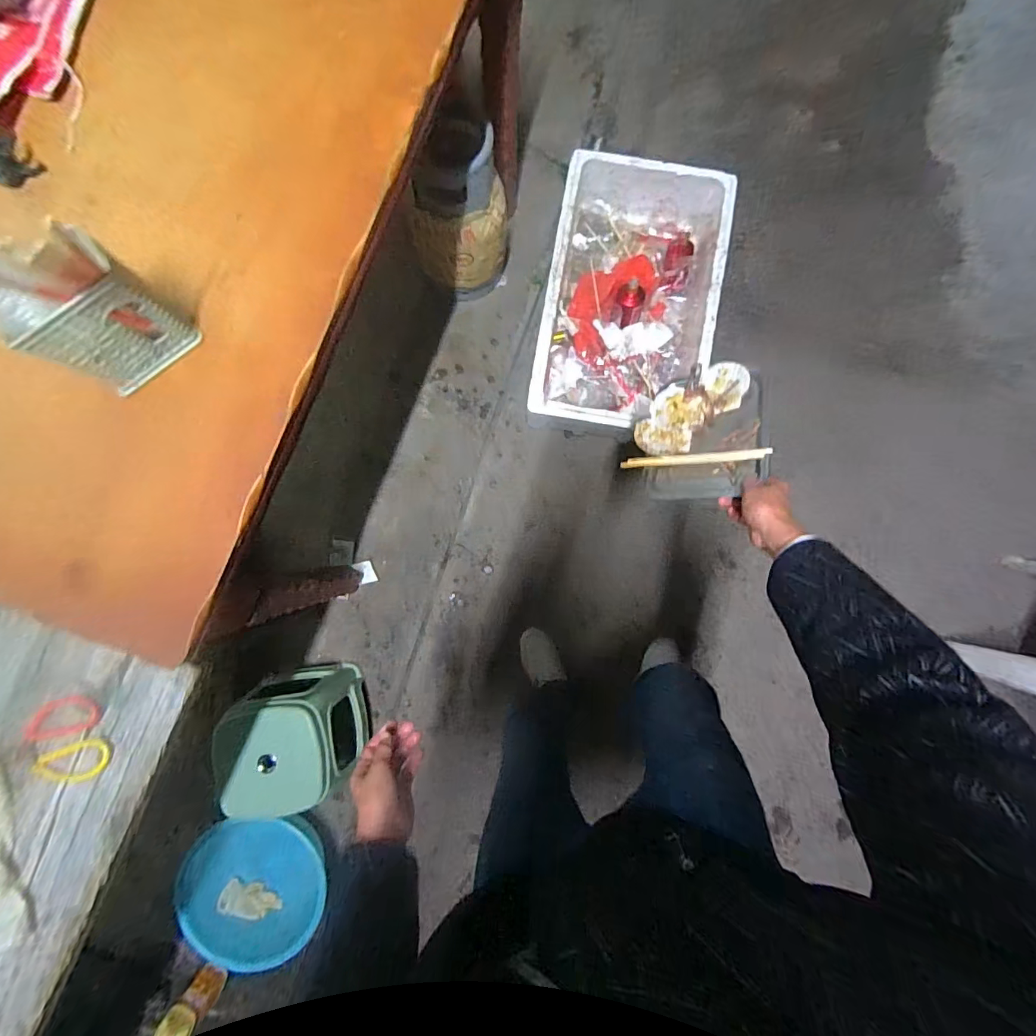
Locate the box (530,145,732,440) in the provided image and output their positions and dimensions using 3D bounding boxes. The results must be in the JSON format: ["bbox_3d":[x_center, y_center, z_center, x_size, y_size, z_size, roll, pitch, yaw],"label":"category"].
[{"bbox_3d":[0.320,-0.615,1.356,0.463,0.197,0.757,10,87,4],"label":"box"}]

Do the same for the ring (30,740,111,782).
[{"bbox_3d":[-0.603,0.334,0.637,0.105,0.012,0.052,-16,85,2],"label":"ring"}]

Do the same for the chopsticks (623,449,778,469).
[{"bbox_3d":[0.282,-0.097,0.766,0.227,0.015,0.017,-1,88,33],"label":"chopsticks"}]

